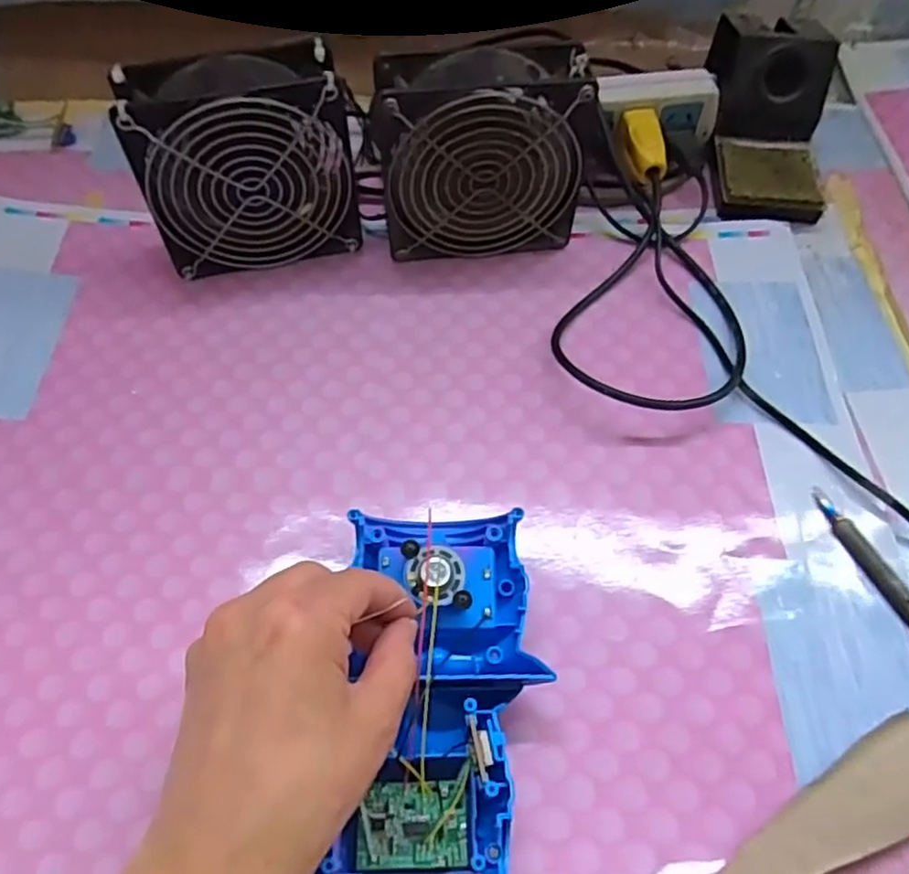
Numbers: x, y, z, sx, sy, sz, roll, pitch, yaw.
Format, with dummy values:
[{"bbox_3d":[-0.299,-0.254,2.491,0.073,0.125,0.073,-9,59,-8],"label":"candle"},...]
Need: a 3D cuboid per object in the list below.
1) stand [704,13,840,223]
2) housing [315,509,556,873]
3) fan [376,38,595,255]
[{"bbox_3d":[0.220,-0.227,0.494,0.075,0.073,0.145,6,58,2],"label":"stand"},{"bbox_3d":[-0.009,0.107,0.301,0.083,0.033,0.156,6,62,2],"label":"housing"},{"bbox_3d":[0.015,-0.166,0.425,0.120,0.119,0.041,-5,58,-5],"label":"fan"}]

